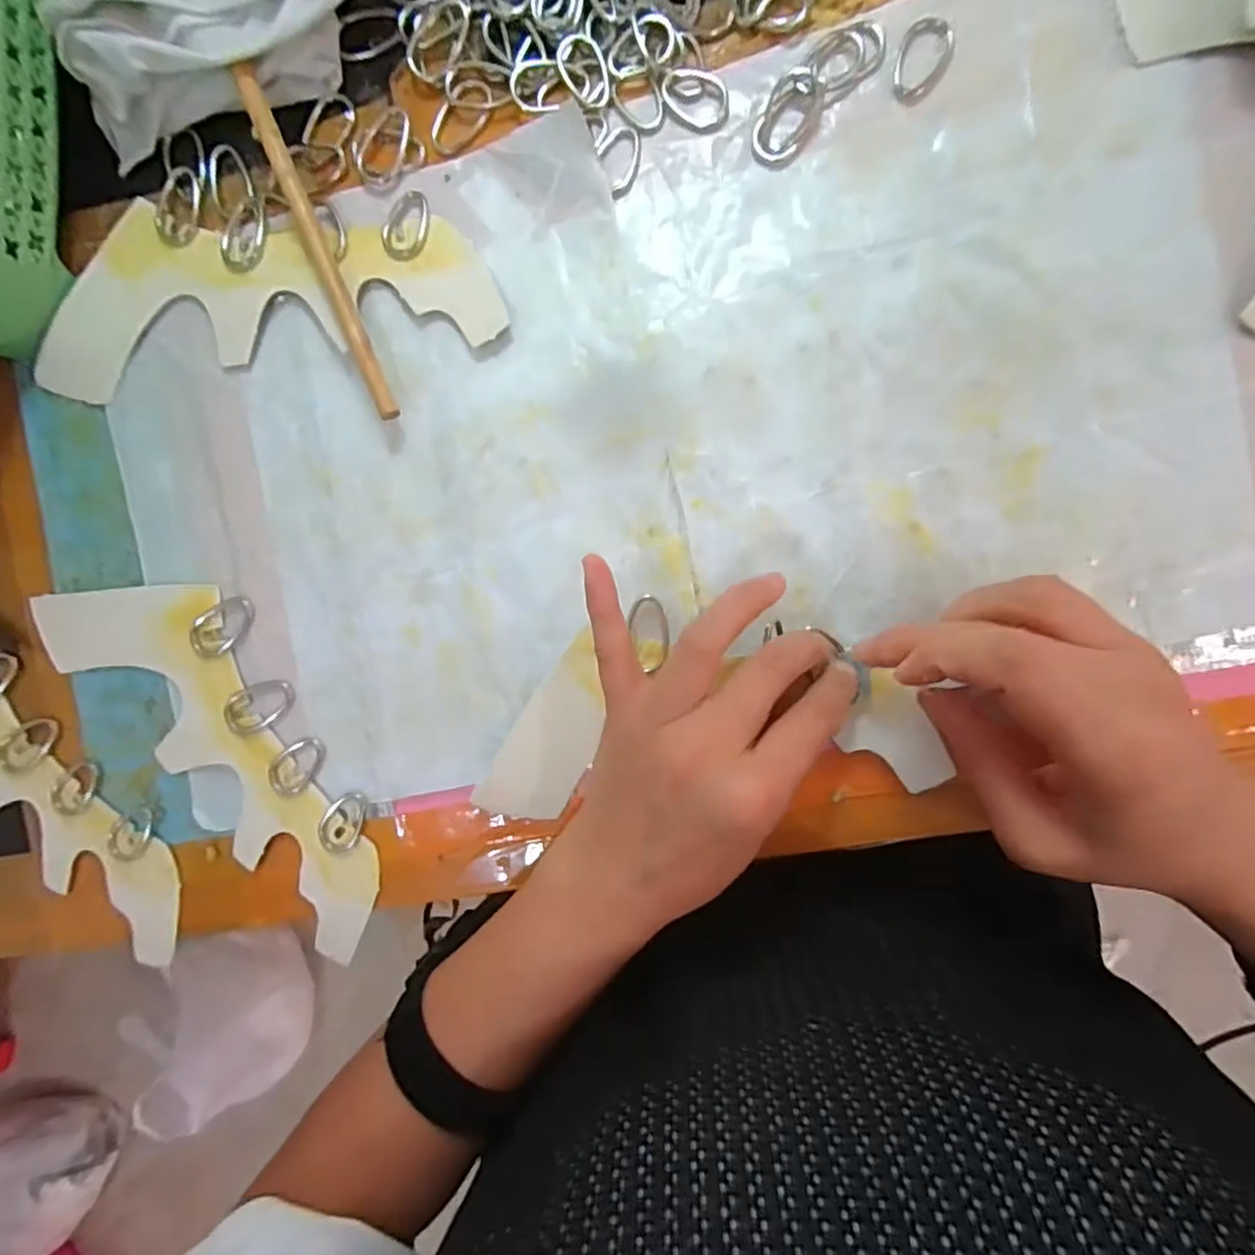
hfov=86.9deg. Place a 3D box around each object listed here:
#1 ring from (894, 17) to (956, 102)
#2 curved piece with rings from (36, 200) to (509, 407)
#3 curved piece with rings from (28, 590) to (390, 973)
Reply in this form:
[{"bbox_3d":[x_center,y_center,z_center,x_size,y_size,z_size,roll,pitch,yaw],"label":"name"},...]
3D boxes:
[{"bbox_3d":[0.116,-0.223,0.259,0.021,0.006,0.028,15,95,6],"label":"ring"},{"bbox_3d":[-0.169,-0.155,0.299,0.224,0.008,0.077,-5,92,7],"label":"curved piece with rings"},{"bbox_3d":[-0.187,0.051,0.313,0.215,0.009,0.086,45,97,3],"label":"curved piece with rings"}]

